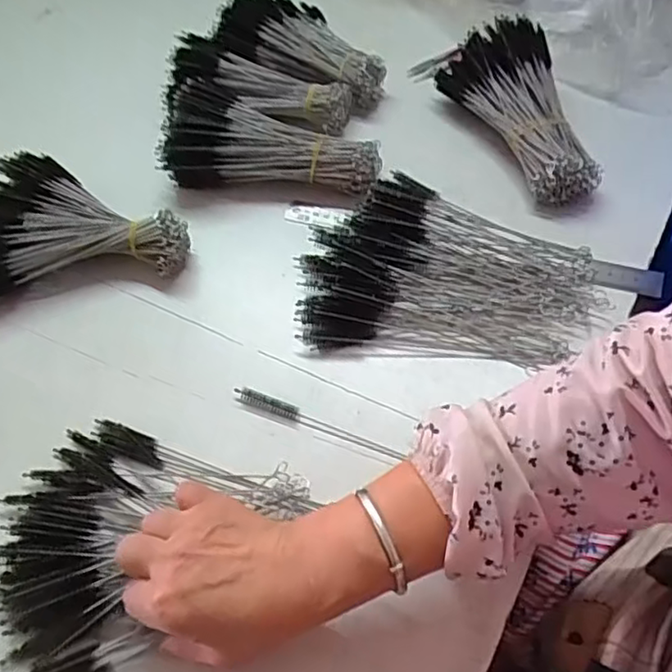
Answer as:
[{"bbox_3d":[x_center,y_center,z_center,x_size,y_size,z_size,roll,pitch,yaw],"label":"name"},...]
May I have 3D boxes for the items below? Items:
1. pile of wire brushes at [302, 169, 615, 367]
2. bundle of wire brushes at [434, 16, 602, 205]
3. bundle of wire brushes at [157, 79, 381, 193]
[{"bbox_3d":[0.091,-0.059,0.530,0.234,0.029,0.170,4,55,9],"label":"pile of wire brushes"},{"bbox_3d":[0.166,-0.211,0.603,0.109,0.071,0.208,-7,54,1],"label":"bundle of wire brushes"},{"bbox_3d":[-0.060,-0.186,0.613,0.207,0.072,0.087,6,55,10],"label":"bundle of wire brushes"}]

